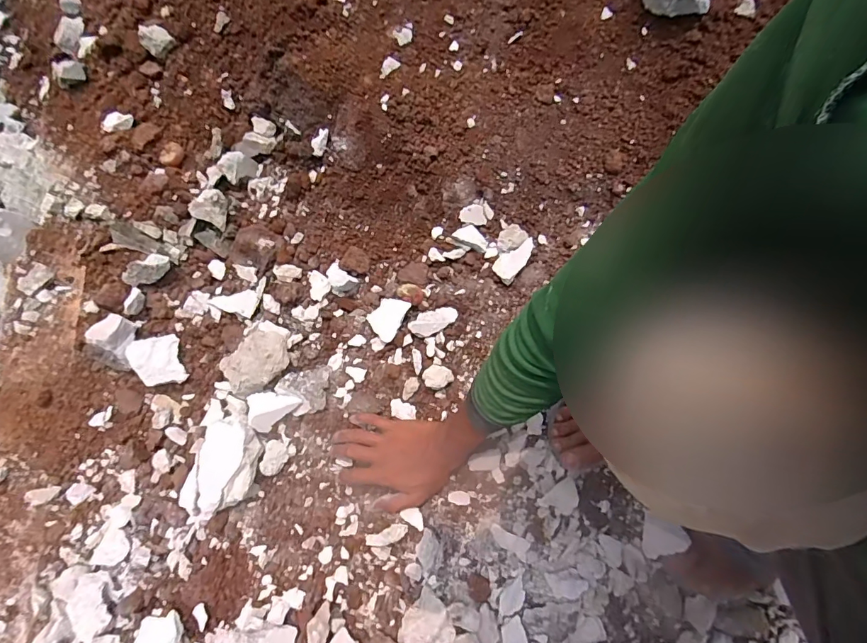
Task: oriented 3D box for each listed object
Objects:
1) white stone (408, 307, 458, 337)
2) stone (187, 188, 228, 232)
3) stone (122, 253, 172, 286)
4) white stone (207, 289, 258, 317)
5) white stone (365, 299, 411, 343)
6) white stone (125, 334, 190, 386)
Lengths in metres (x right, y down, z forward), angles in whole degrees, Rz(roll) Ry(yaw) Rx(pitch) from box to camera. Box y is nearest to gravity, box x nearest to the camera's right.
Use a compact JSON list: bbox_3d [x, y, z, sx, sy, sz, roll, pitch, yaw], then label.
[{"bbox_3d":[0.000,-0.002,0.687,0.077,0.016,0.036,-21,76,-8],"label":"white stone"},{"bbox_3d":[-0.380,-0.197,0.771,0.058,0.038,0.058,21,74,4],"label":"stone"},{"bbox_3d":[-0.474,-0.084,0.737,0.083,0.048,0.025,-28,77,-10],"label":"stone"},{"bbox_3d":[-0.330,-0.036,0.742,0.081,0.016,0.043,18,74,3],"label":"white stone"},{"bbox_3d":[-0.073,-0.008,0.700,0.053,0.018,0.067,28,75,6],"label":"white stone"},{"bbox_3d":[-0.441,0.062,0.718,0.066,0.039,0.079,-23,76,-8],"label":"white stone"}]

